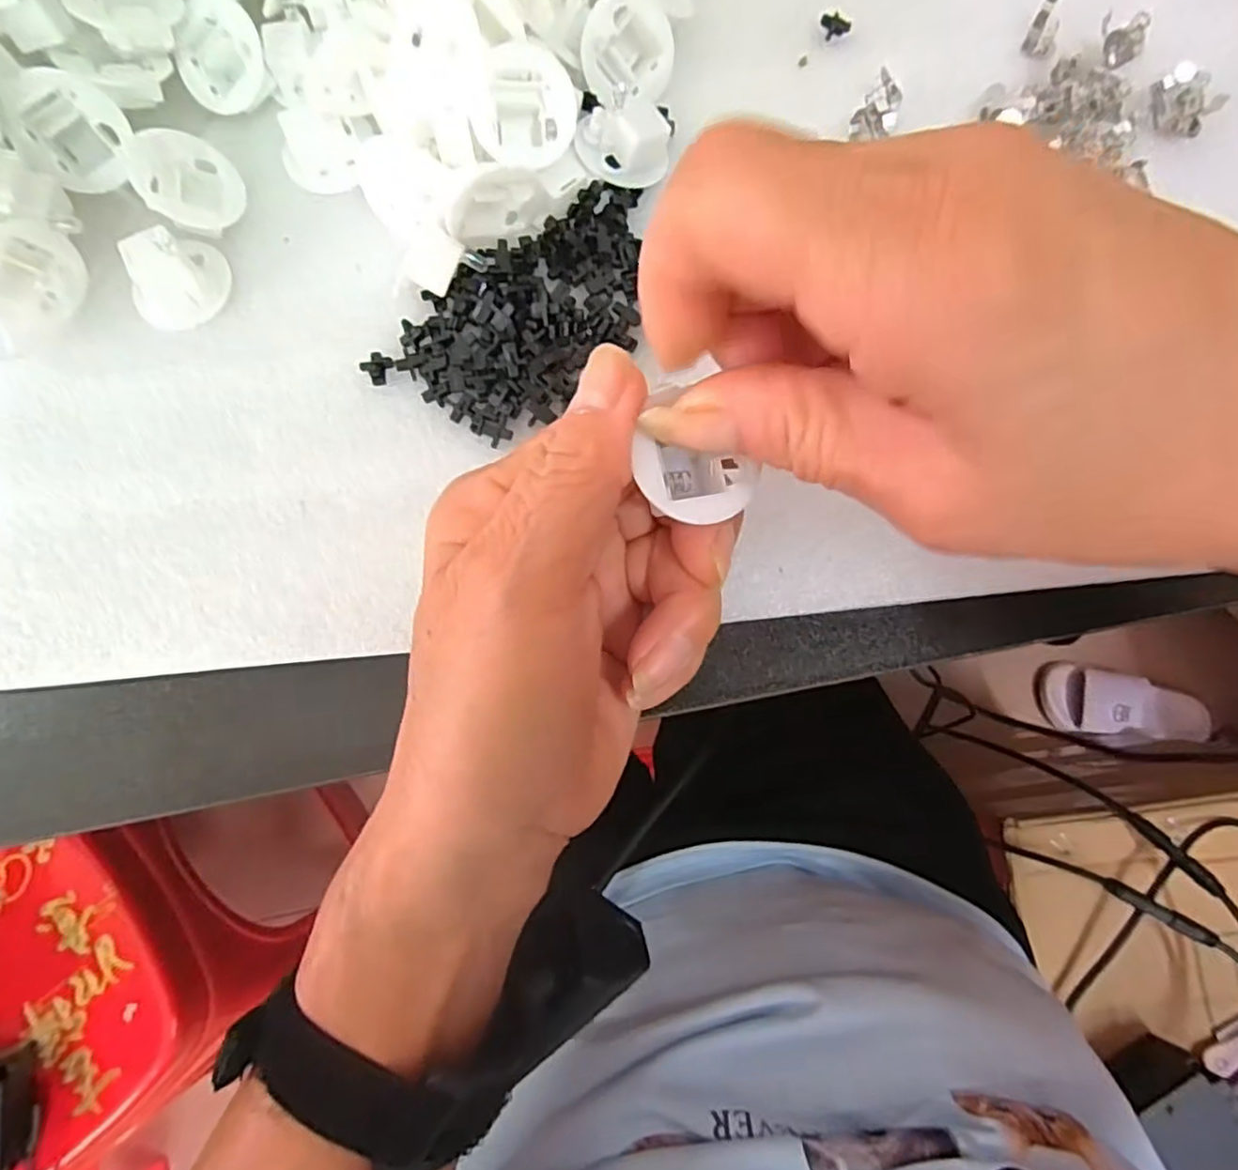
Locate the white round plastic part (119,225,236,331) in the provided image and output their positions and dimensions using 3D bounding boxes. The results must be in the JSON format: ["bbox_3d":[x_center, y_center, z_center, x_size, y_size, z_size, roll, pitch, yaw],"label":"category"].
[{"bbox_3d":[-0.148,-0.102,0.221,0.024,0.016,0.032,42,85,4],"label":"white round plastic part"}]

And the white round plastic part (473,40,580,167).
[{"bbox_3d":[-0.031,-0.151,0.214,0.032,0.011,0.032,-4,107,-12],"label":"white round plastic part"}]

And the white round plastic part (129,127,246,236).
[{"bbox_3d":[-0.143,-0.133,0.221,0.032,0.010,0.030,-4,92,-41],"label":"white round plastic part"}]

